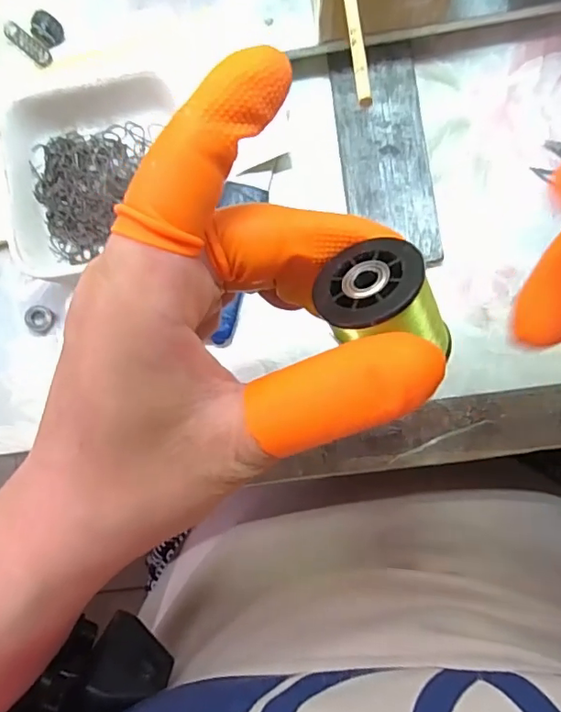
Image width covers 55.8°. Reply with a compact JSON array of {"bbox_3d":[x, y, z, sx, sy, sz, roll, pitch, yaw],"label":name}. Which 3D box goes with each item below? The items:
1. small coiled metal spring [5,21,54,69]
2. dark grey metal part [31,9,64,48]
[{"bbox_3d":[-0.121,-0.149,0.254,0.027,0.006,0.007,41,89,7],"label":"small coiled metal spring"},{"bbox_3d":[-0.110,-0.154,0.251,0.011,0.011,0.012,0,84,5],"label":"dark grey metal part"}]

